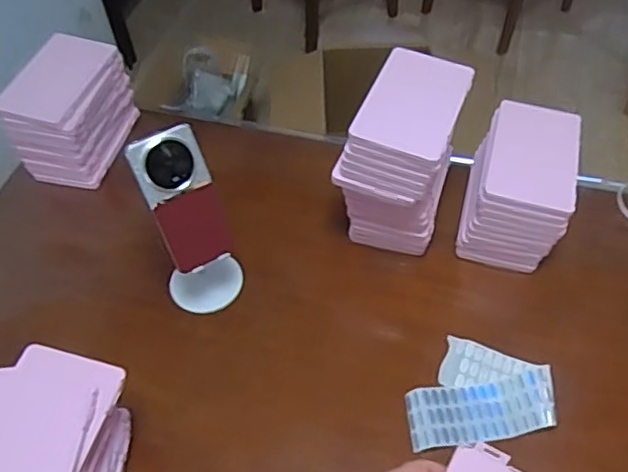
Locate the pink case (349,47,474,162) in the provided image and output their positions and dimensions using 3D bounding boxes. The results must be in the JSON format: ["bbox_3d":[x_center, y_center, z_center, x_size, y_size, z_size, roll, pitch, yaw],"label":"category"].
[{"bbox_3d":[0.117,-0.157,0.720,0.103,0.016,0.159,17,55,15],"label":"pink case"}]

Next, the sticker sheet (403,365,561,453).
[{"bbox_3d":[0.193,0.199,0.711,0.168,0.022,0.067,-8,53,-4],"label":"sticker sheet"}]

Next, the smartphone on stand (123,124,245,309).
[{"bbox_3d":[-0.150,-0.011,0.753,0.091,0.227,0.100,-16,54,-10],"label":"smartphone on stand"}]

